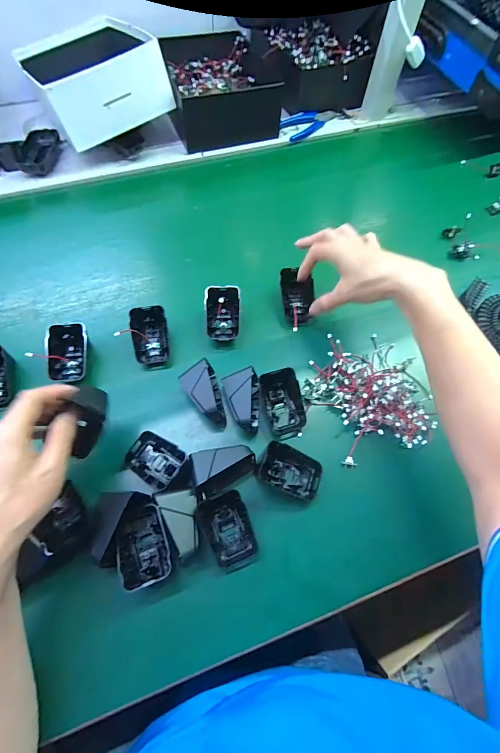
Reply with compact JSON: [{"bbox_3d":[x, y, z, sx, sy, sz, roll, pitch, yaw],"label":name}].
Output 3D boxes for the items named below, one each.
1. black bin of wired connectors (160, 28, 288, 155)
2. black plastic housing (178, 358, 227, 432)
[{"bbox_3d":[-0.063,-0.569,0.687,0.187,0.079,0.296,-11,64,-8],"label":"black bin of wired connectors"},{"bbox_3d":[-0.053,0.023,0.392,0.042,0.046,0.071,-17,65,-11],"label":"black plastic housing"}]

